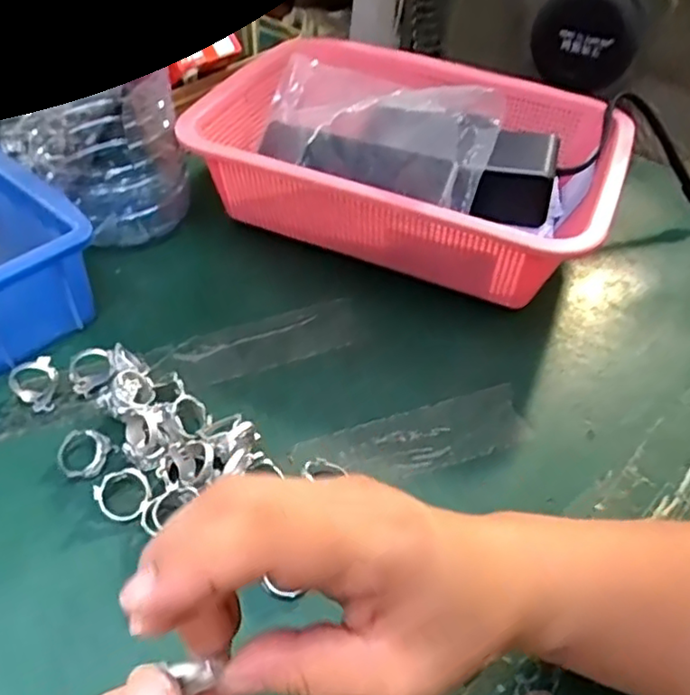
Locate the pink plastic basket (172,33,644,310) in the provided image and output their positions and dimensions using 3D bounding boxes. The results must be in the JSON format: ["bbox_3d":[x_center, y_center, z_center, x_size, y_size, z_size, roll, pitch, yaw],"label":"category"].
[{"bbox_3d":[0.048,-0.146,0.492,0.298,0.109,0.204,18,47,12],"label":"pink plastic basket"}]

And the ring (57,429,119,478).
[{"bbox_3d":[-0.139,0.058,0.347,0.029,0.017,0.023,-2,46,-6],"label":"ring"}]

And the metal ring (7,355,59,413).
[{"bbox_3d":[-0.176,0.022,0.367,0.025,0.024,0.019,-17,49,-20],"label":"metal ring"}]

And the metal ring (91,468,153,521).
[{"bbox_3d":[-0.112,0.074,0.328,0.026,0.008,0.025,7,72,-23],"label":"metal ring"}]

